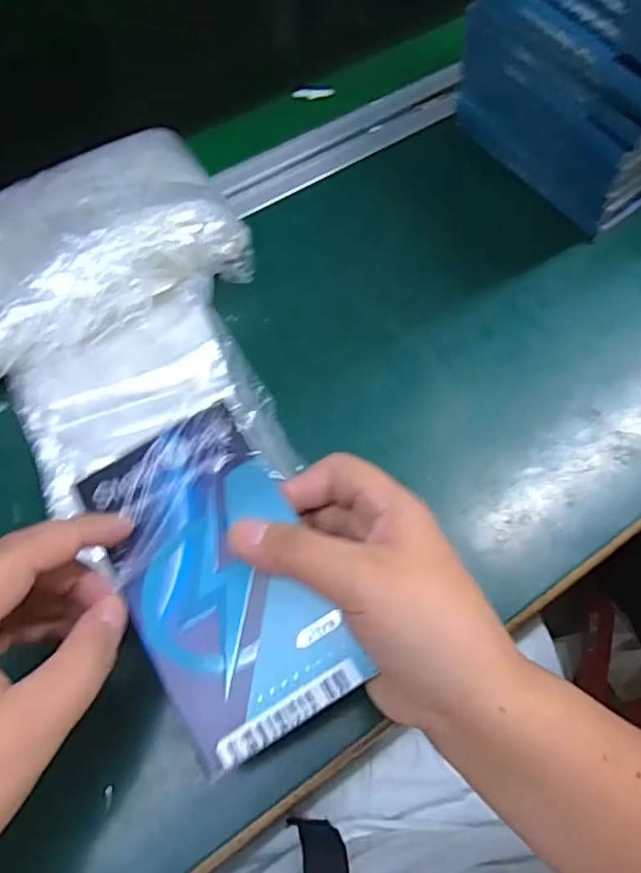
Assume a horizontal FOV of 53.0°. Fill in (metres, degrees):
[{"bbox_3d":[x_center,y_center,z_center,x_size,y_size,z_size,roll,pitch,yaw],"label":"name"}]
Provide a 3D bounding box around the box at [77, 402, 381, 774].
[{"bbox_3d":[-0.041,0.057,0.263,0.076,0.014,0.129,-29,70,-14],"label":"box"}]

